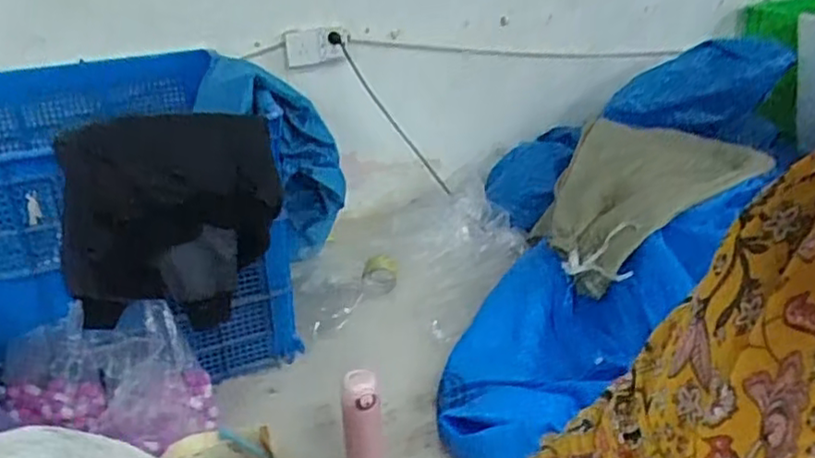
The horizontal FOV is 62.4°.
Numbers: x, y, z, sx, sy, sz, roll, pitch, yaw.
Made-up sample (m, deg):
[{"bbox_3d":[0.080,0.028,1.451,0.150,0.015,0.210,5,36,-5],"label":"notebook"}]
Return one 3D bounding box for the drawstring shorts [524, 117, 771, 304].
[{"bbox_3d":[0.549,-0.102,1.730,0.623,0.185,0.461,-18,32,-29],"label":"drawstring shorts"}]

